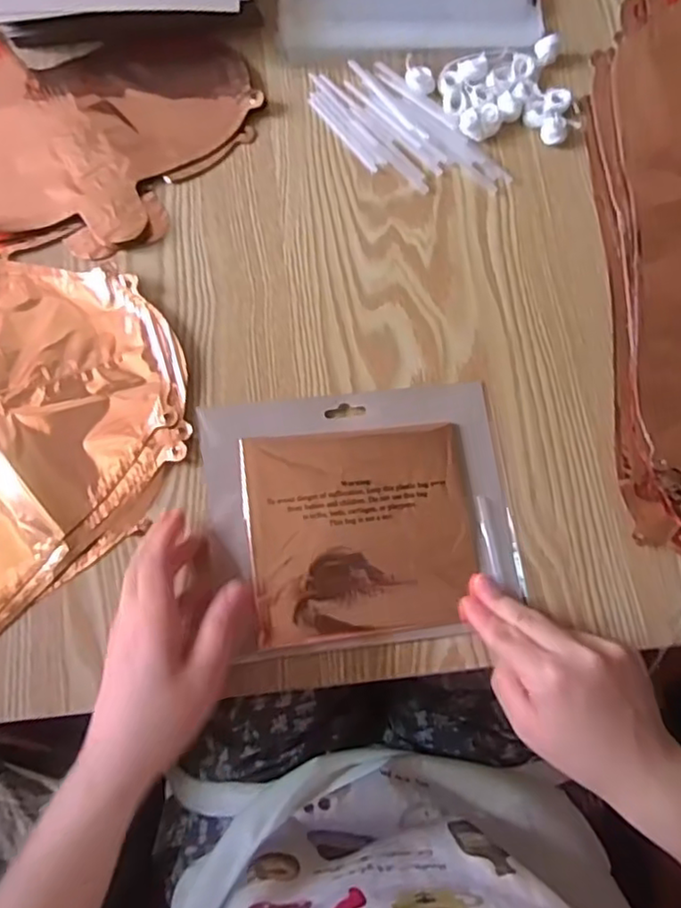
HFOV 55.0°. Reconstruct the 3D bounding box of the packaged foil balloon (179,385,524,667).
[{"bbox_3d":[0.013,0.037,0.423,0.194,0.017,0.163,-7,76,-3],"label":"packaged foil balloon"}]

